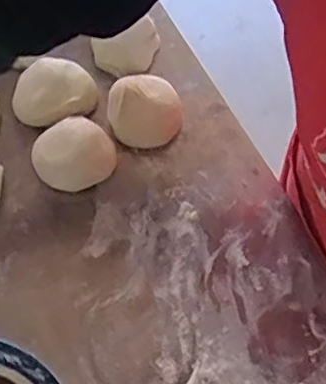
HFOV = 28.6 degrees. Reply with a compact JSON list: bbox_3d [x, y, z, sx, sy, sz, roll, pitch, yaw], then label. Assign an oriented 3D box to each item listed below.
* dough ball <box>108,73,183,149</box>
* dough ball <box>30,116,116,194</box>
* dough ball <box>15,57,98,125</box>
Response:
[{"bbox_3d":[-0.016,-0.075,0.584,0.066,0.036,0.064,1,67,-2],"label":"dough ball"},{"bbox_3d":[-0.081,-0.034,0.574,0.070,0.038,0.066,1,67,-2],"label":"dough ball"},{"bbox_3d":[-0.104,-0.092,0.604,0.077,0.042,0.061,-34,72,-15],"label":"dough ball"}]

